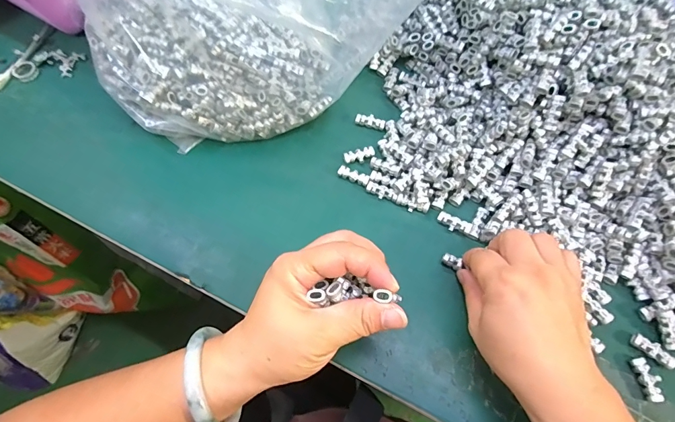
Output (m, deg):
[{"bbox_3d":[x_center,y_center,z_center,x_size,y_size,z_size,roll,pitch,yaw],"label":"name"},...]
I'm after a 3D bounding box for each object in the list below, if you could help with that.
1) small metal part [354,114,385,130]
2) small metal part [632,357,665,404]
[{"bbox_3d":[0.034,-0.091,0.385,0.029,0.008,0.012,17,67,8],"label":"small metal part"},{"bbox_3d":[0.234,0.126,0.284,0.014,0.007,0.030,-4,66,-2],"label":"small metal part"}]

